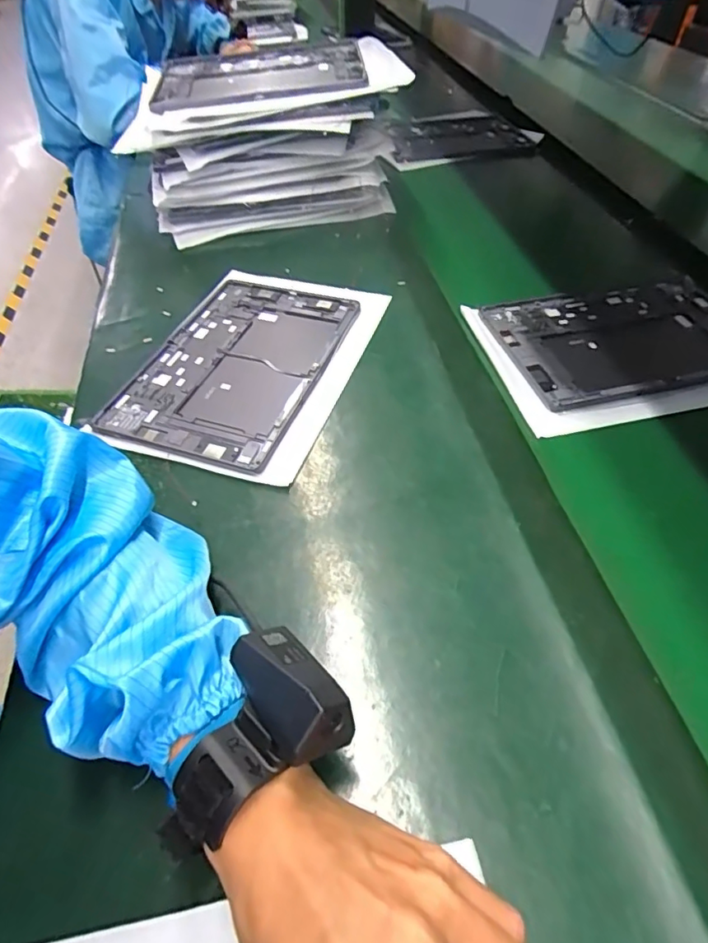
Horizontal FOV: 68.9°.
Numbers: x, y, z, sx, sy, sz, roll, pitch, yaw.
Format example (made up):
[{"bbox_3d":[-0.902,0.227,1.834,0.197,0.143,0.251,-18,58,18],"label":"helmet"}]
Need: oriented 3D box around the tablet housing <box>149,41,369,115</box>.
[{"bbox_3d":[-0.117,-0.492,0.642,0.253,0.013,0.186,-6,53,0],"label":"tablet housing"}]

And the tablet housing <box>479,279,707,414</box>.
[{"bbox_3d":[0.279,-0.137,0.527,0.251,0.011,0.170,-12,49,-9],"label":"tablet housing"}]

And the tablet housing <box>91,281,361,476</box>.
[{"bbox_3d":[-0.113,-0.109,0.506,0.171,0.010,0.252,14,50,14],"label":"tablet housing"}]

